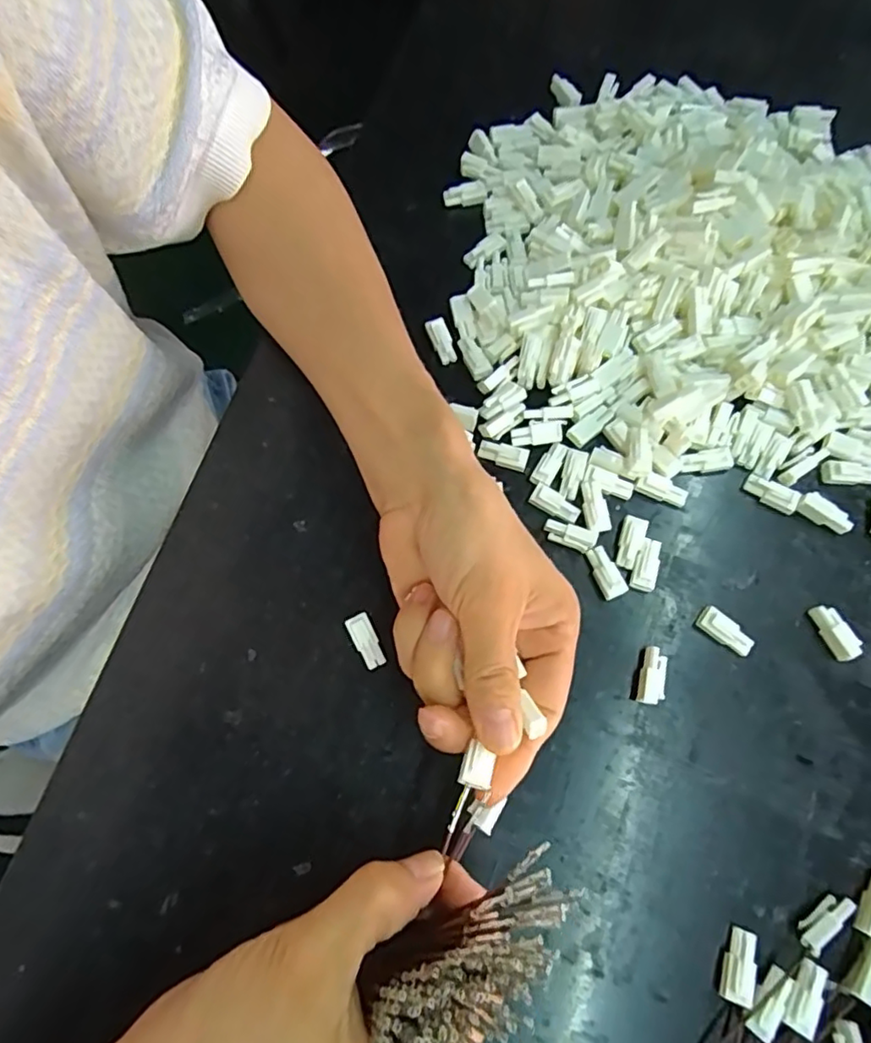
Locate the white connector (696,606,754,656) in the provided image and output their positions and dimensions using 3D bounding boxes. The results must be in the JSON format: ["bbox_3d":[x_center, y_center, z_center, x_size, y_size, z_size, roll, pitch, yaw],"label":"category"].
[{"bbox_3d":[0.134,0.051,0.274,0.026,0.007,0.010,39,78,11],"label":"white connector"}]

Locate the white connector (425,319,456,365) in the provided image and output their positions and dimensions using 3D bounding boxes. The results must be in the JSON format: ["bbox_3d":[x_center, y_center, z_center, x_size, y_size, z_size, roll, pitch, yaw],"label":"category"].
[{"bbox_3d":[0.003,-0.098,0.322,0.010,0.005,0.026,-21,75,-5],"label":"white connector"}]

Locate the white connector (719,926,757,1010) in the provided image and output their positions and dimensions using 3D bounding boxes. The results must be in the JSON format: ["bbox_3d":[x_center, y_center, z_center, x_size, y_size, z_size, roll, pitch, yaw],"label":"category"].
[{"bbox_3d":[0.121,0.176,0.234,0.011,0.008,0.025,19,75,6],"label":"white connector"}]

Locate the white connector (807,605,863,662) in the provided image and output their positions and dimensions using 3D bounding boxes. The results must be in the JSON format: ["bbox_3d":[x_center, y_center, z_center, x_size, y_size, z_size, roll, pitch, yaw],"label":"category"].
[{"bbox_3d":[0.183,0.051,0.271,0.010,0.011,0.025,-19,75,-5],"label":"white connector"}]

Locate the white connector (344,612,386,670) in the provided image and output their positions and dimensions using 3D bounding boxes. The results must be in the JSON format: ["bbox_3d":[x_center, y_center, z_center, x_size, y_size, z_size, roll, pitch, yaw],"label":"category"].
[{"bbox_3d":[-0.033,0.056,0.275,0.012,0.006,0.026,-26,88,-6],"label":"white connector"}]

